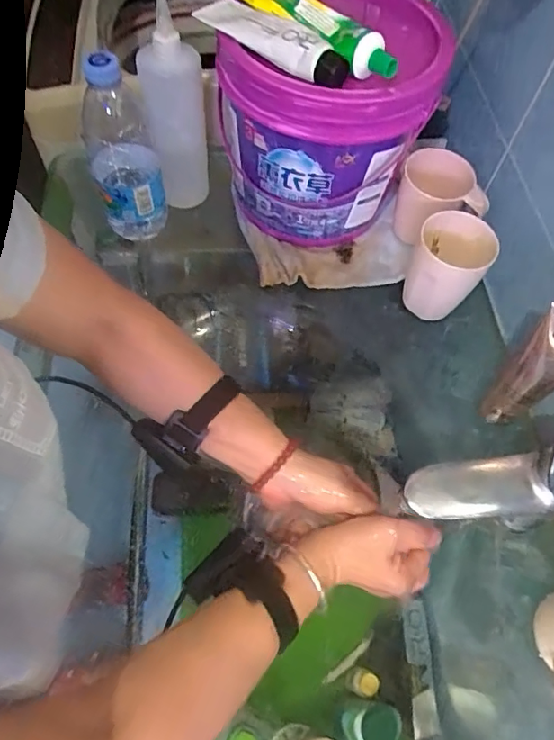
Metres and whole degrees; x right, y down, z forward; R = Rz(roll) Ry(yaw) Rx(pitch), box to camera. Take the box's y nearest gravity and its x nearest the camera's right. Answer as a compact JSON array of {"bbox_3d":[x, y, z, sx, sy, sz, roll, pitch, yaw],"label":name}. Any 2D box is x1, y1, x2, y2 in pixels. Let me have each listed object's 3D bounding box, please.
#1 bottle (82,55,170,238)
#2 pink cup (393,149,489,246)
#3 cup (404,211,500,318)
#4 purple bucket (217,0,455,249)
[{"bbox_3d":[-0.157,-0.222,0.524,0.067,0.185,0.061,-11,62,-10],"label":"bottle"},{"bbox_3d":[0.180,-0.191,0.599,0.079,0.085,0.102,-22,65,-15],"label":"pink cup"},{"bbox_3d":[0.179,-0.109,0.547,0.073,0.111,0.081,28,63,11],"label":"cup"},{"bbox_3d":[0.061,-0.279,0.573,0.195,0.197,0.225,24,62,9],"label":"purple bucket"}]

